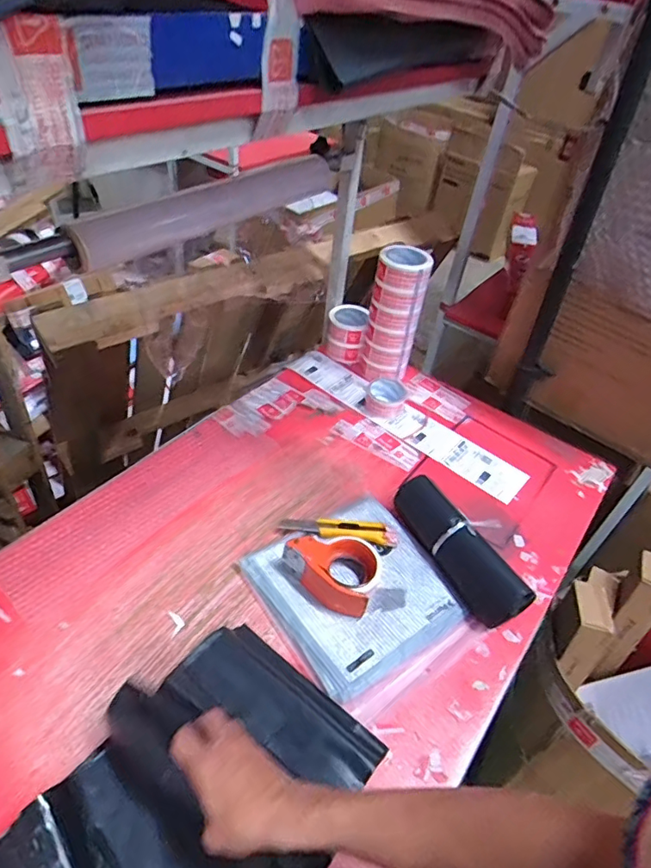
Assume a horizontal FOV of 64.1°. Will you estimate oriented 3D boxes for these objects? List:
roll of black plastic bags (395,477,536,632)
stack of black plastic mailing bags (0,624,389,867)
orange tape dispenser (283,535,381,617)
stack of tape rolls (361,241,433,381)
[{"bbox_3d":[0.208,0.186,0.846,0.080,0.074,0.268,-18,49,-26],"label":"roll of black plastic bags"},{"bbox_3d":[-0.135,0.387,0.537,0.261,0.093,0.380,33,48,24],"label":"stack of black plastic mailing bags"},{"bbox_3d":[0.023,0.200,0.794,0.138,0.056,0.111,36,50,27],"label":"orange tape dispenser"},{"bbox_3d":[0.143,-0.246,1.127,0.102,0.312,0.086,8,43,1],"label":"stack of tape rolls"}]

